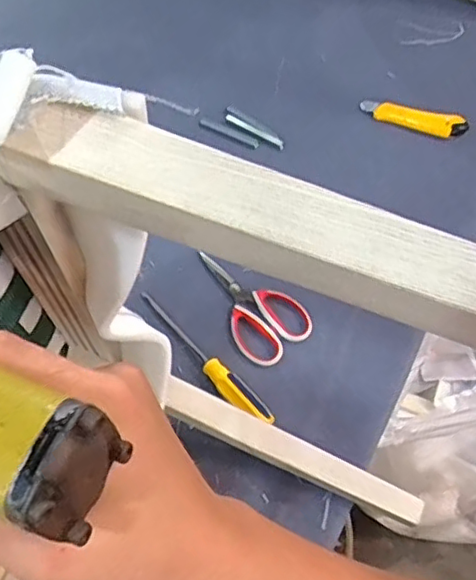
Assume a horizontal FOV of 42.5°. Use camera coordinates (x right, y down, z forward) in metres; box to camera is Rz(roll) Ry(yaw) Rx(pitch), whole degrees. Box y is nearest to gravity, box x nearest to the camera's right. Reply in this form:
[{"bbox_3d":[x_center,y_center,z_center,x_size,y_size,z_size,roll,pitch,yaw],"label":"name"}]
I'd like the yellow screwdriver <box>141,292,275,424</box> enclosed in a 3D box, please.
[{"bbox_3d":[-0.045,0.082,0.786,0.033,0.039,0.247,-38,68,-16],"label":"yellow screwdriver"}]

